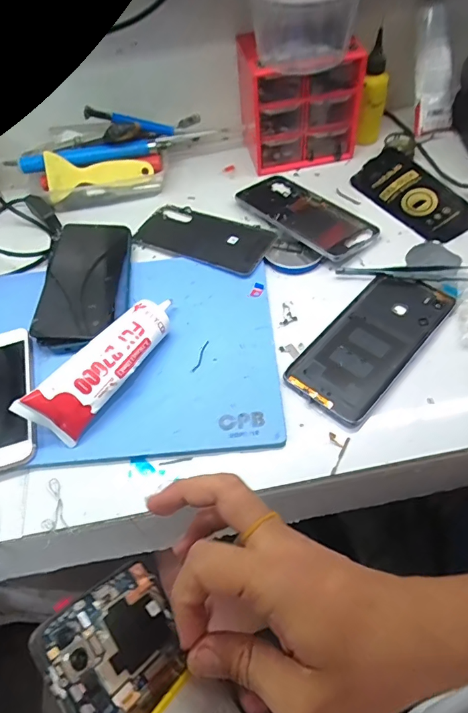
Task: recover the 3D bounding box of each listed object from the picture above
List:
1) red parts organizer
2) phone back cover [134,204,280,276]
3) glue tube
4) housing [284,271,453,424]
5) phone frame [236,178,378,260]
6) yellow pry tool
[{"bbox_3d":[0.081,-0.314,0.538,0.136,0.112,0.102,-11,56,-1],"label":"red parts organizer"},{"bbox_3d":[-0.034,-0.134,0.492,0.152,0.006,0.076,21,56,22],"label":"phone back cover"},{"bbox_3d":[-0.104,0.007,0.381,0.043,0.045,0.156,30,65,23],"label":"glue tube"},{"bbox_3d":[0.125,-0.019,0.399,0.076,0.011,0.172,34,66,25],"label":"housing"},{"bbox_3d":[0.078,-0.160,0.500,0.078,0.012,0.167,-30,56,-31],"label":"phone frame"},{"bbox_3d":[-0.161,-0.214,0.532,0.123,0.051,0.008,-1,13,-6],"label":"yellow pry tool"}]

